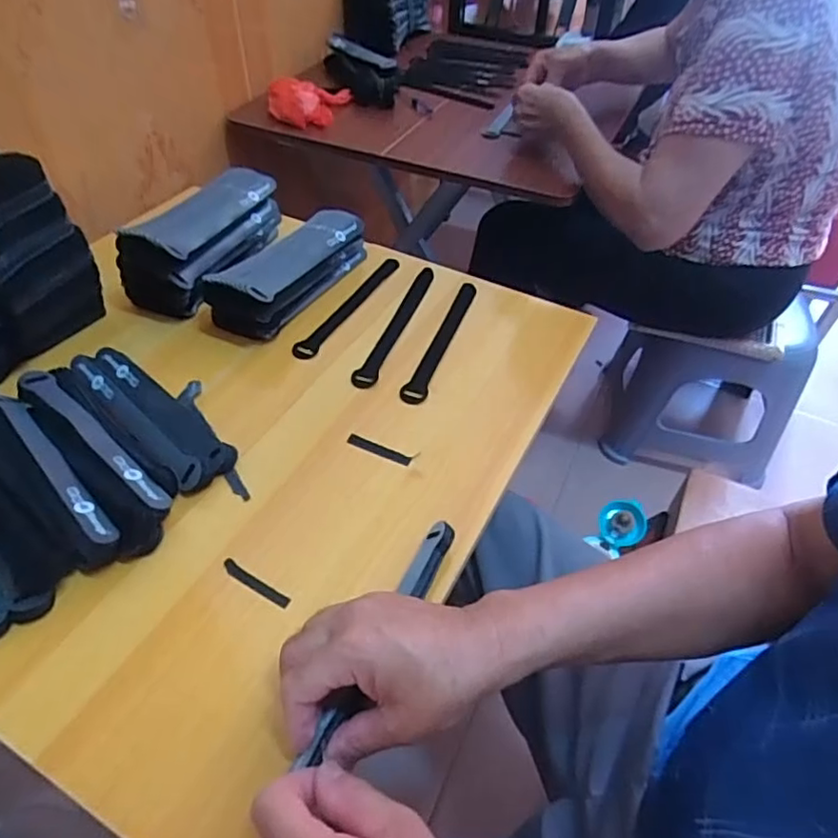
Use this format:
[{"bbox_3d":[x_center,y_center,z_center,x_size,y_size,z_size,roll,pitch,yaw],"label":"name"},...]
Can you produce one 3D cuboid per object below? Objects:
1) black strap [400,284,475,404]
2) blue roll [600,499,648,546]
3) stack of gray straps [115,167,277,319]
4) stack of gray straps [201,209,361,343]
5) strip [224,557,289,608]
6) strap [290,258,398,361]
[{"bbox_3d":[0.025,-0.086,0.638,0.024,0.007,0.201,17,49,10],"label":"black strap"},{"bbox_3d":[0.279,0.144,0.820,0.062,0.053,0.032,-9,4,17],"label":"blue roll"},{"bbox_3d":[-0.239,-0.207,0.667,0.088,0.087,0.199,12,48,10],"label":"stack of gray straps"},{"bbox_3d":[-0.143,-0.169,0.664,0.078,0.066,0.195,20,50,17],"label":"stack of gray straps"},{"bbox_3d":[-0.122,0.121,0.441,0.061,0.004,0.010,25,52,21],"label":"strip"},{"bbox_3d":[-0.077,-0.127,0.670,0.025,0.009,0.194,22,51,19],"label":"strap"}]

